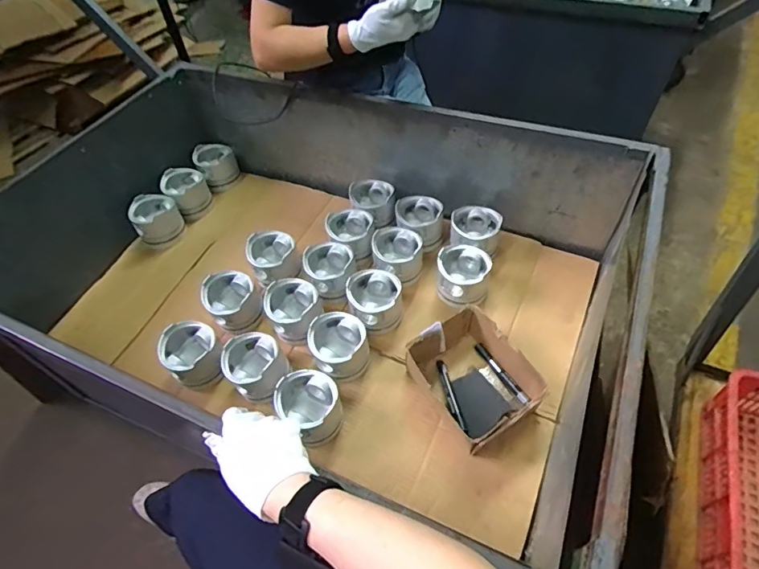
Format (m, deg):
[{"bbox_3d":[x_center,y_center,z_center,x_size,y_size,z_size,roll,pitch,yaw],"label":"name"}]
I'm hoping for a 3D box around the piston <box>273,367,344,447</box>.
[{"bbox_3d":[-0.119,0.208,0.790,0.104,0.081,0.100,29,60,25],"label":"piston"}]

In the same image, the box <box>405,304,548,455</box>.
[{"bbox_3d":[0.162,0.166,0.804,0.166,0.089,0.208,-30,55,-17],"label":"box"}]

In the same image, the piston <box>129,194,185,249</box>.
[{"bbox_3d":[-0.526,-0.154,1.096,0.103,0.083,0.097,-28,55,-16],"label":"piston"}]

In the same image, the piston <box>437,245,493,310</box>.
[{"bbox_3d":[0.169,-0.013,0.942,0.102,0.093,0.104,-3,52,3],"label":"piston"}]

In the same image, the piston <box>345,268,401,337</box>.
[{"bbox_3d":[-0.008,0.039,0.918,0.104,0.093,0.104,-6,52,1],"label":"piston"}]

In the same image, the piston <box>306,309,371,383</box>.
[{"bbox_3d":[-0.076,0.116,0.863,0.103,0.081,0.108,-21,53,-11],"label":"piston"}]

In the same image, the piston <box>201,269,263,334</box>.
[{"bbox_3d":[-0.296,0.040,0.946,0.098,0.104,0.103,-3,52,3],"label":"piston"}]

